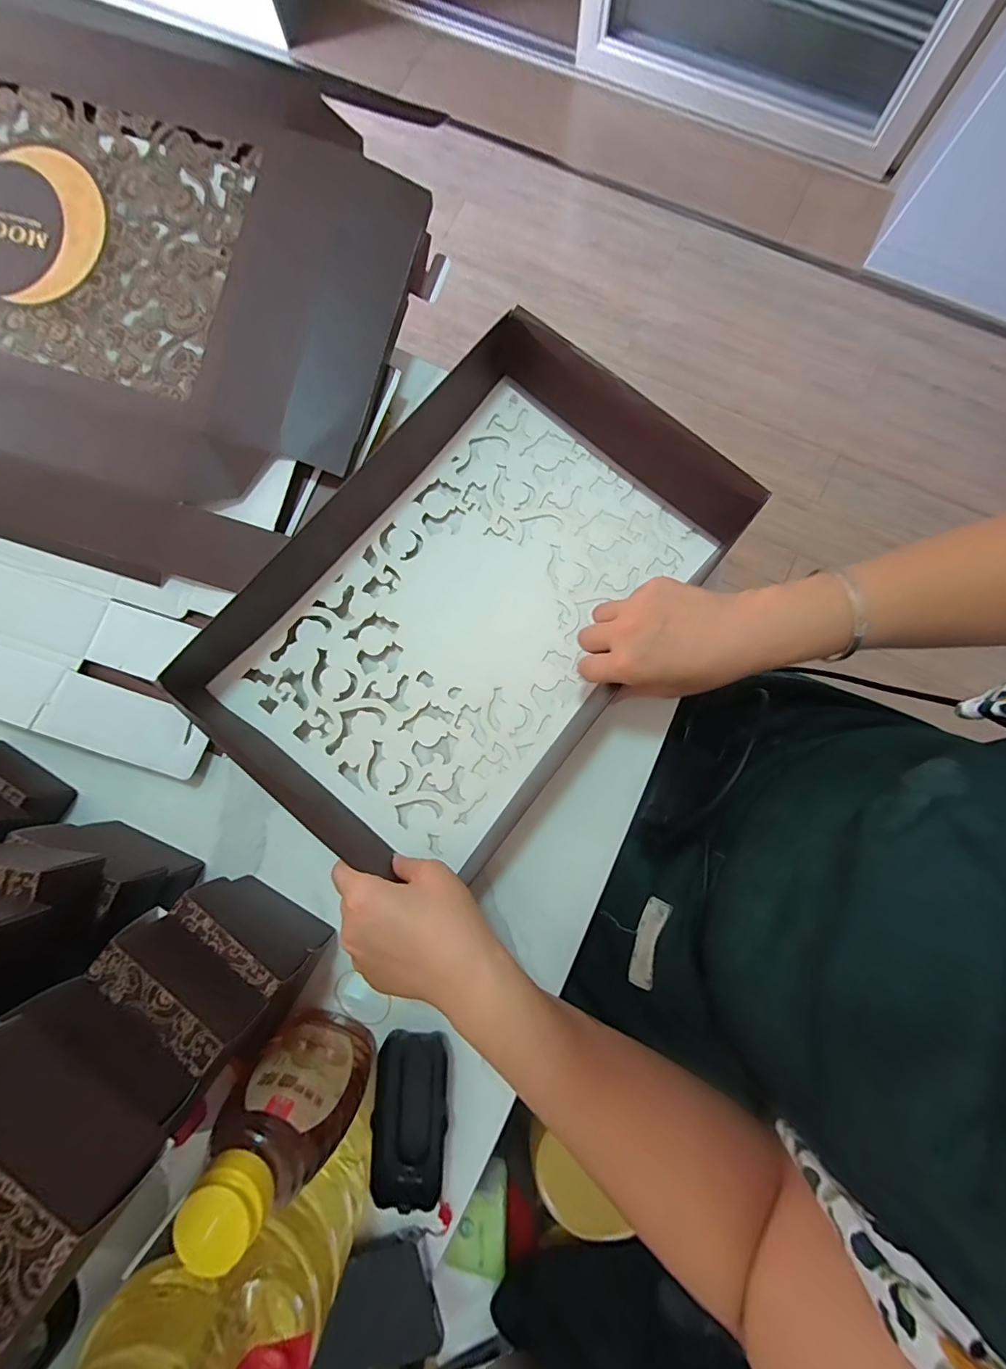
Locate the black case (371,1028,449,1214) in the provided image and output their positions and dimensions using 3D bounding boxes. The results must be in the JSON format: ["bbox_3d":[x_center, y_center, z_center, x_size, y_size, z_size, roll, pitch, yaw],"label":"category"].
[{"bbox_3d":[-0.068,0.323,0.370,0.053,0.027,0.107,-2,82,1],"label":"black case"}]

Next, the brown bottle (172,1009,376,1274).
[{"bbox_3d":[-0.133,0.269,0.311,0.071,0.146,0.047,17,82,4],"label":"brown bottle"}]

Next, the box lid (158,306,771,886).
[{"bbox_3d":[-0.030,-0.070,0.400,0.281,0.073,0.409,38,82,6],"label":"box lid"}]

